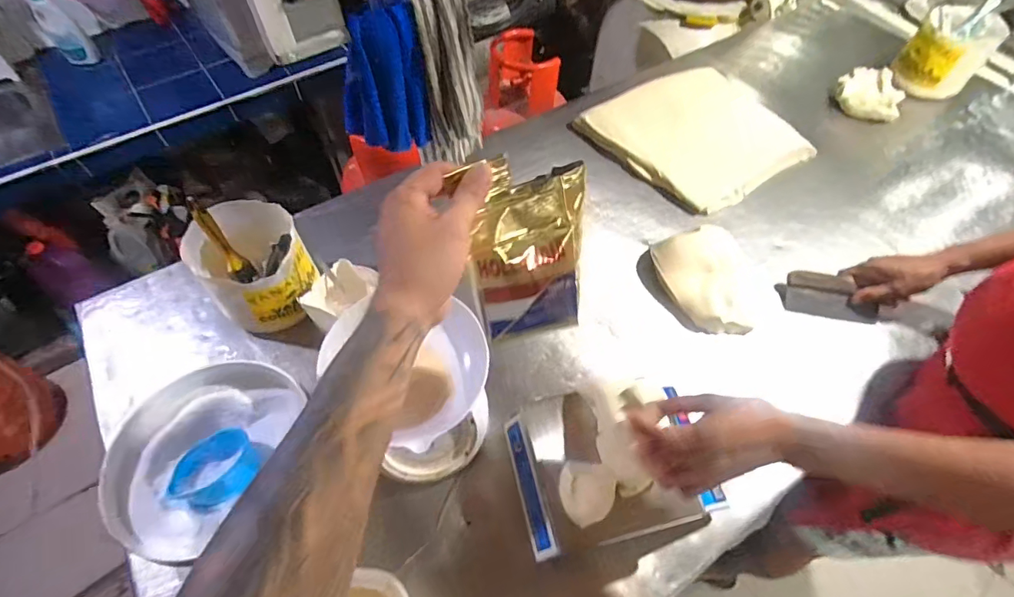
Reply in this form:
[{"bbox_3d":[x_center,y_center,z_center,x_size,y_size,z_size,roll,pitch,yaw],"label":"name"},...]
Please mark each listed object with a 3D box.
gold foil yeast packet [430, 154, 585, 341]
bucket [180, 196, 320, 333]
[{"bbox_3d":[0.020,-0.035,0.395,0.093,0.154,0.023,-9,29,-10],"label":"gold foil yeast packet"},{"bbox_3d":[-0.383,-0.046,0.709,0.148,0.127,0.163,-30,62,-20],"label":"bucket"}]

